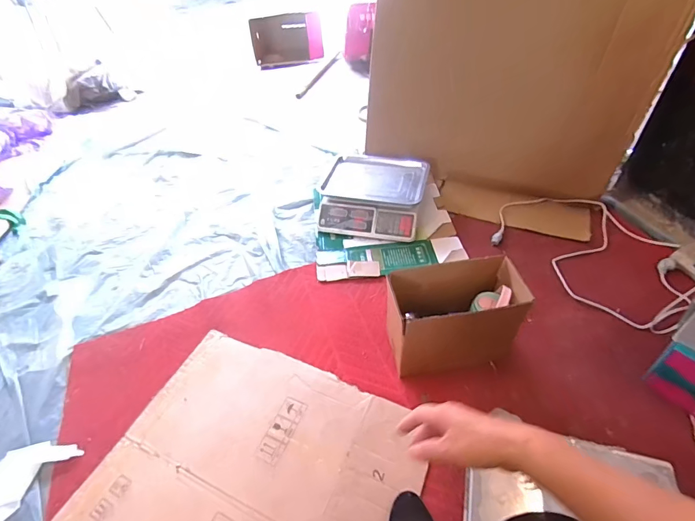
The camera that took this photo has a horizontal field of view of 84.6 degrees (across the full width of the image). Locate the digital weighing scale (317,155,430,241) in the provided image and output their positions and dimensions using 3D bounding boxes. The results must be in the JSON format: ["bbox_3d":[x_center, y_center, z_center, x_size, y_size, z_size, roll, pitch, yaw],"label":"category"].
[{"bbox_3d":[0.087,-0.224,1.319,0.338,0.117,0.338,-3,45,3],"label":"digital weighing scale"}]

